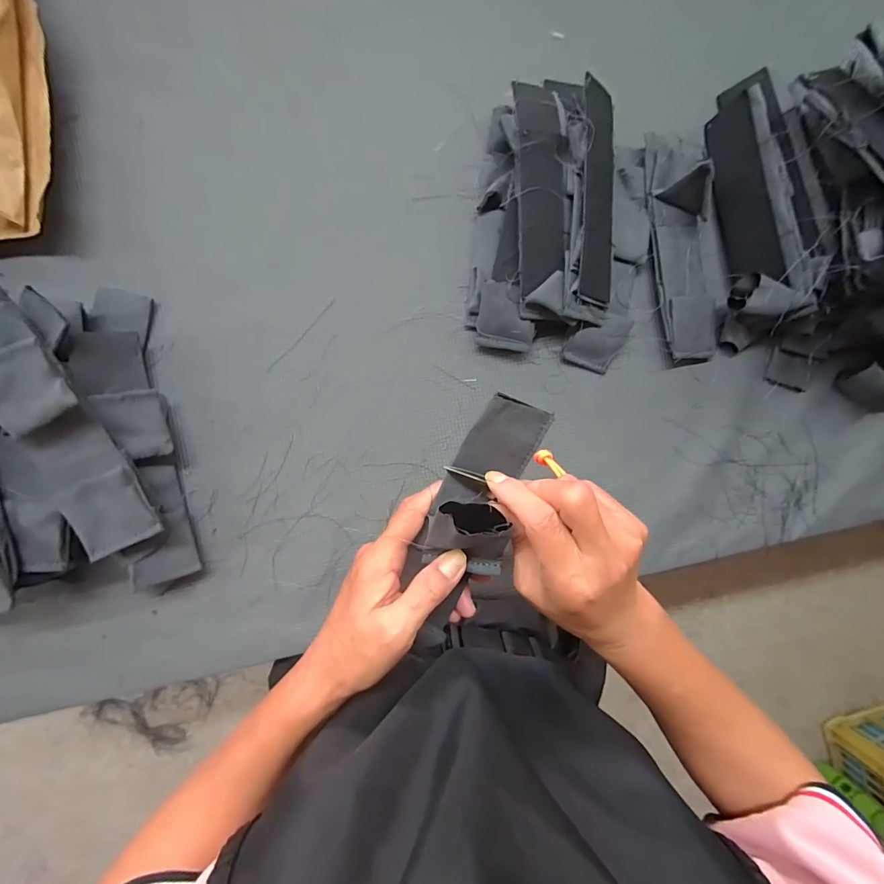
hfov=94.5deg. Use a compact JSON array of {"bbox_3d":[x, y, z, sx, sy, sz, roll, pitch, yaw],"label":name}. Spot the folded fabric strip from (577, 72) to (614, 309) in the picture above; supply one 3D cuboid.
[{"bbox_3d":[0.131,-0.212,0.343,0.043,0.007,0.191,6,85,-37],"label":"folded fabric strip"}]

